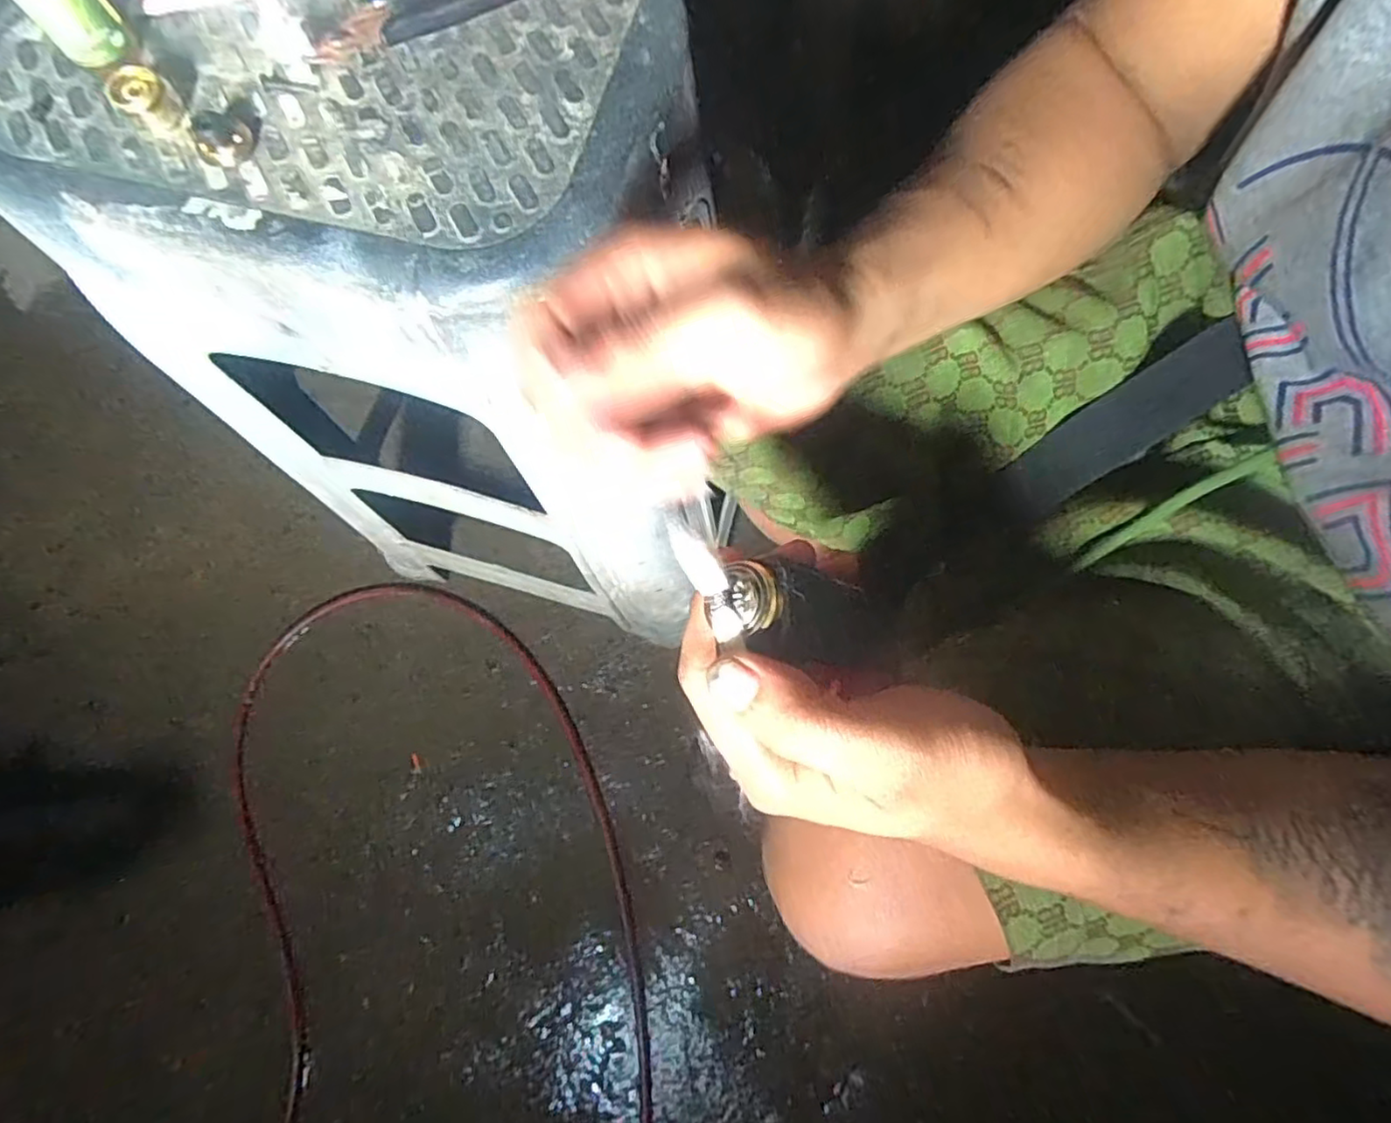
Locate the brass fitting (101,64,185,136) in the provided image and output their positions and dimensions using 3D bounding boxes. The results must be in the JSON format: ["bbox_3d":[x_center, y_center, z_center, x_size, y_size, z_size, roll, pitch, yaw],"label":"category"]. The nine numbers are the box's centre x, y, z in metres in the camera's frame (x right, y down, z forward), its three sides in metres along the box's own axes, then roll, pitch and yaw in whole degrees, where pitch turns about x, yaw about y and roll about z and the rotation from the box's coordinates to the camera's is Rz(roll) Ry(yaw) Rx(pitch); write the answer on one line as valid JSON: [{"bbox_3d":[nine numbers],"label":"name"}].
[{"bbox_3d":[-0.247,-0.207,0.293,0.024,0.018,0.024,-1,75,2],"label":"brass fitting"}]

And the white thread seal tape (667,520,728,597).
[{"bbox_3d":[0.000,-0.001,0.195,0.009,0.004,0.025,-35,83,-9],"label":"white thread seal tape"}]

